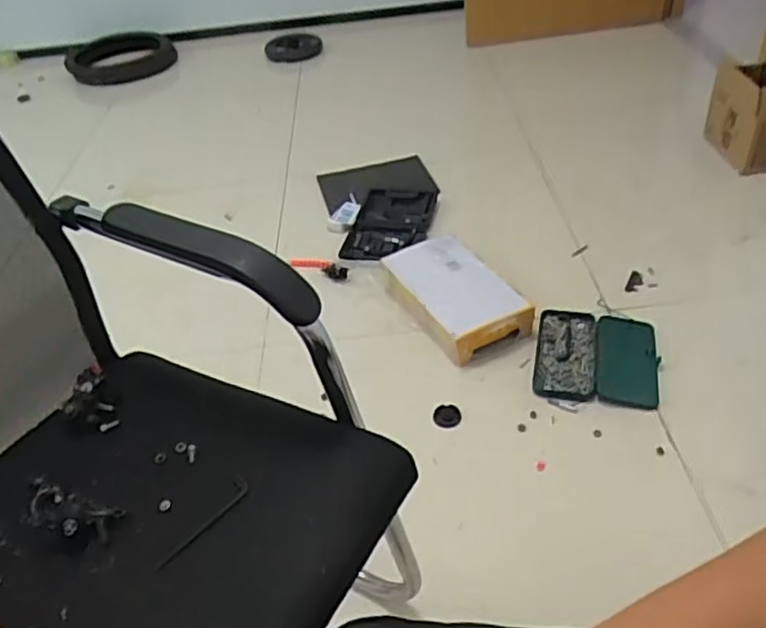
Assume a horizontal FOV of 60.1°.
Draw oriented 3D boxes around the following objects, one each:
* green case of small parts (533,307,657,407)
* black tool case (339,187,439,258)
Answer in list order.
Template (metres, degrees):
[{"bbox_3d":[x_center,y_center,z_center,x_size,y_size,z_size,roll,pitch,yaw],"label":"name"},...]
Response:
[{"bbox_3d":[0.451,0.087,1.401,0.242,0.029,0.276,7,43,13],"label":"green case of small parts"},{"bbox_3d":[0.012,-0.229,1.821,0.215,0.084,0.352,6,43,12],"label":"black tool case"}]

